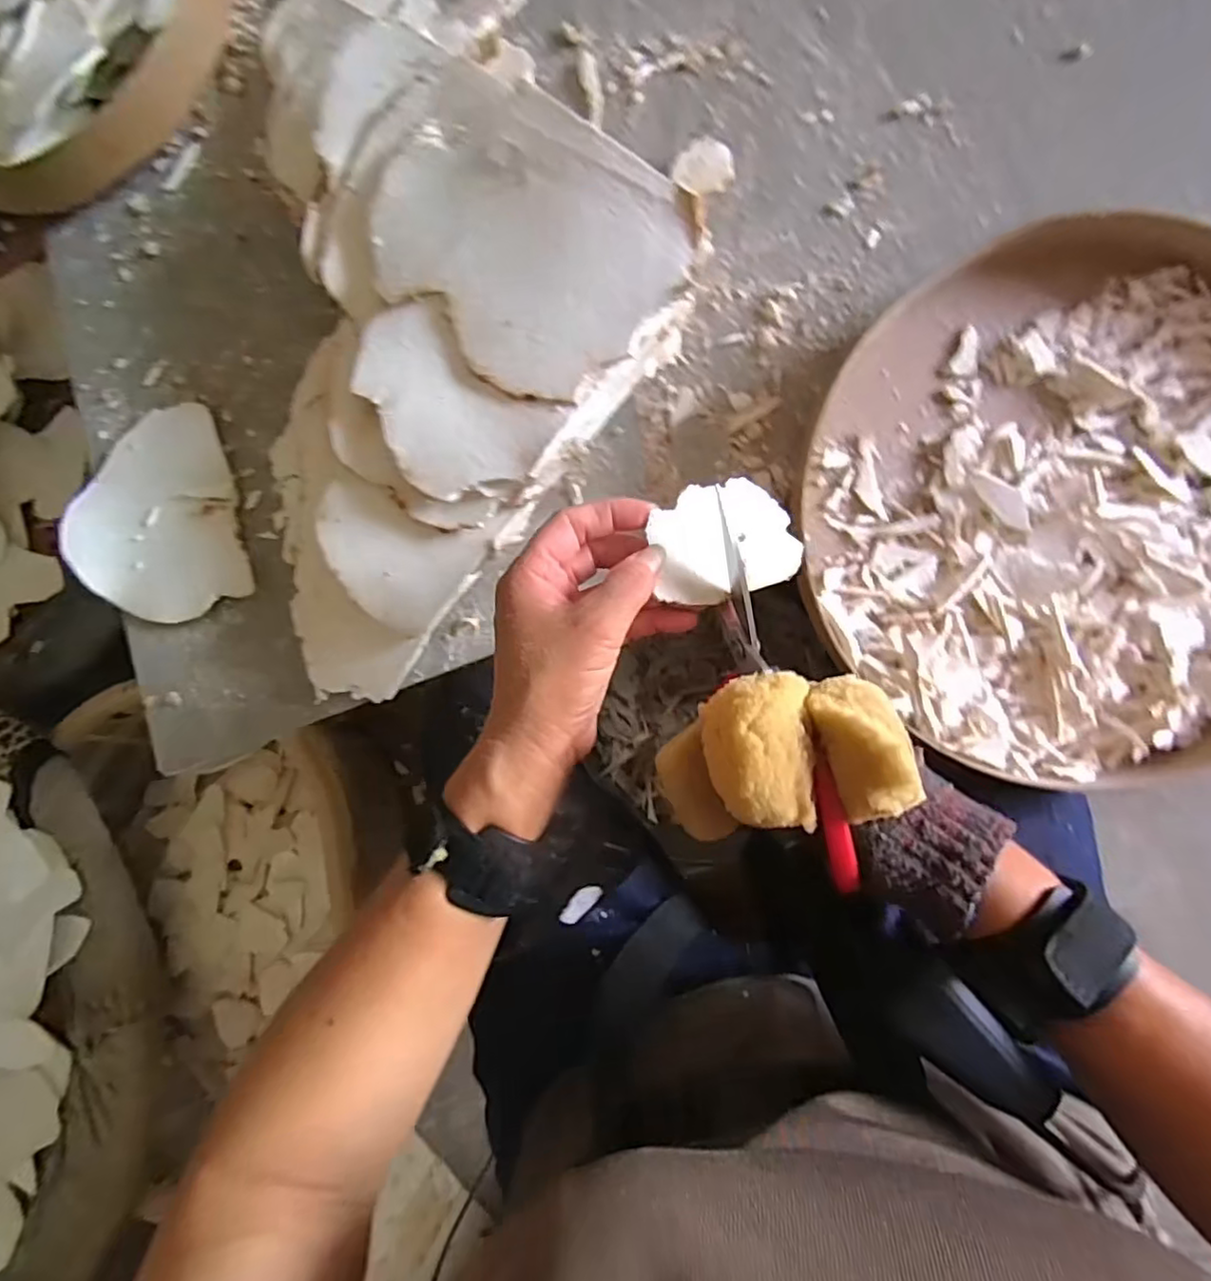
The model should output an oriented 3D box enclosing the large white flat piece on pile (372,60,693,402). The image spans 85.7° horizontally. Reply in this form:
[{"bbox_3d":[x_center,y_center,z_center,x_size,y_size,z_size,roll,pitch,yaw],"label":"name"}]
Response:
[{"bbox_3d":[-0.051,-0.217,0.348,0.179,0.017,0.124,41,93,12],"label":"large white flat piece on pile"}]

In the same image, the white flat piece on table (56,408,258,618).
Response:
[{"bbox_3d":[-0.320,-0.085,0.464,0.128,0.015,0.146,-16,84,7],"label":"white flat piece on table"}]

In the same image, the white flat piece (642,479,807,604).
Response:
[{"bbox_3d":[0.058,-0.048,0.317,0.067,0.013,0.054,-16,84,7],"label":"white flat piece"}]

